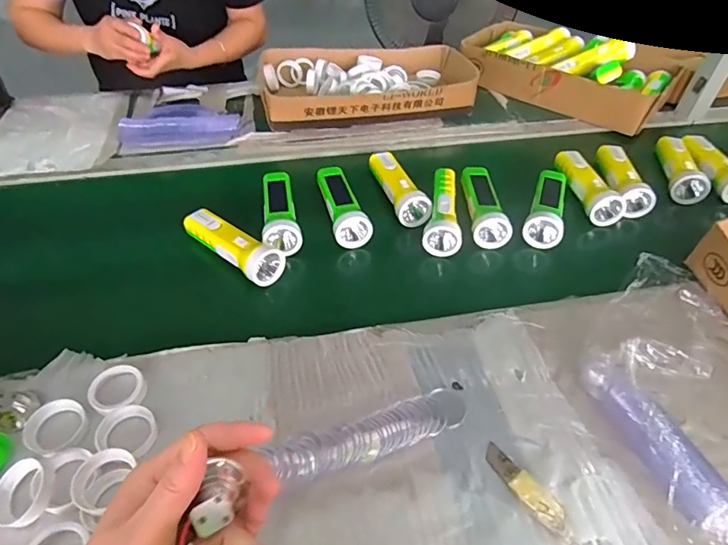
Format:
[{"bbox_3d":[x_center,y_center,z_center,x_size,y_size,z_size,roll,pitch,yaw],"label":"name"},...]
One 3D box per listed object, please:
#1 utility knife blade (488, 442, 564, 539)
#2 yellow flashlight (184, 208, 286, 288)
[{"bbox_3d":[0.154,0.205,0.448,0.024,0.006,0.095,-29,46,-18],"label":"utility knife blade"},{"bbox_3d":[-0.187,-0.038,0.647,0.166,0.045,0.055,27,52,21],"label":"yellow flashlight"}]

